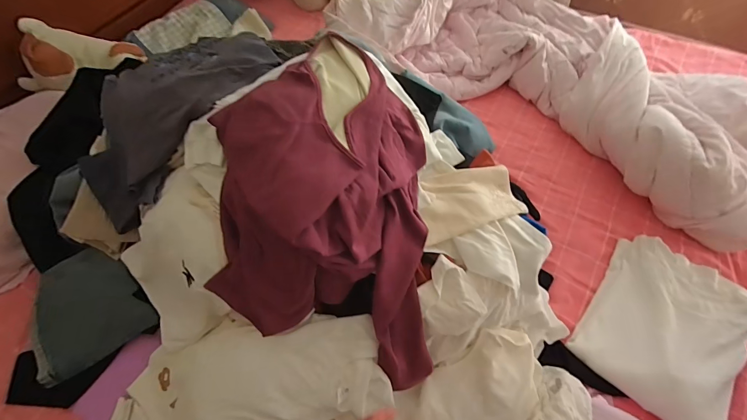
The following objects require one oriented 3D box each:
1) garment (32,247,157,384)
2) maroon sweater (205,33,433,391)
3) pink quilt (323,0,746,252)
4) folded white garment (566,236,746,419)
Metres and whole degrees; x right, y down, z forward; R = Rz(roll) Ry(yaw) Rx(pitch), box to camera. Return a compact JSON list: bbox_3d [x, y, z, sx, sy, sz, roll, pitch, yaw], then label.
[{"bbox_3d":[-0.596,0.201,0.710,0.248,0.103,0.200,-27,62,-11],"label":"garment"},{"bbox_3d":[-0.052,-0.019,0.562,0.320,0.270,0.472,7,61,8],"label":"maroon sweater"},{"bbox_3d":[0.440,-0.397,0.963,1.172,0.170,0.537,30,67,19],"label":"pink quilt"},{"bbox_3d":[0.554,0.218,0.662,0.250,0.052,0.324,35,68,21],"label":"folded white garment"}]

